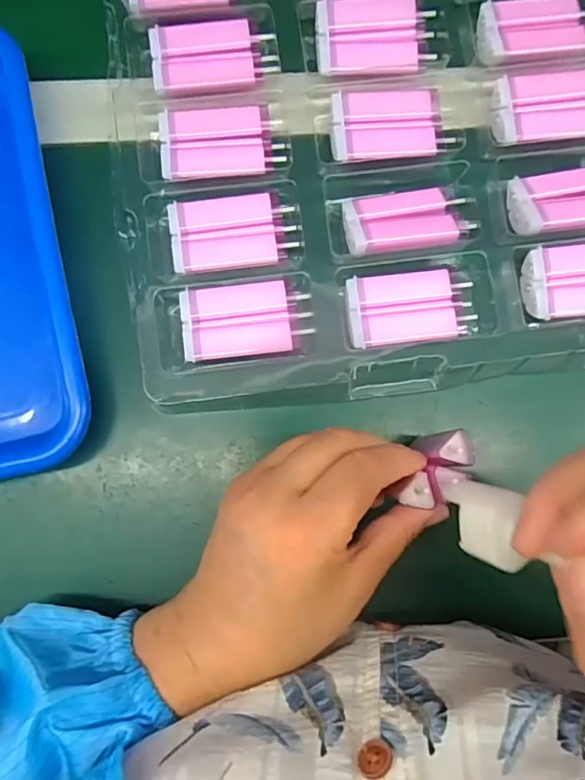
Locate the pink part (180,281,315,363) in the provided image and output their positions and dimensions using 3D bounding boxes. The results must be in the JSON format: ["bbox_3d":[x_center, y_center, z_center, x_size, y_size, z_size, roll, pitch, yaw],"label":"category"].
[{"bbox_3d":[-0.025,-0.038,0.295,0.066,0.014,0.040,-9,84,-2],"label":"pink part"}]

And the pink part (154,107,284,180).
[{"bbox_3d":[-0.041,-0.142,0.308,0.068,0.006,0.040,-9,85,-2],"label":"pink part"}]

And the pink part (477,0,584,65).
[{"bbox_3d":[0.147,-0.213,0.325,0.071,0.018,0.041,-6,84,-2],"label":"pink part"}]

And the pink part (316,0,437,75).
[{"bbox_3d":[0.049,-0.207,0.321,0.068,0.019,0.040,-4,84,-2],"label":"pink part"}]

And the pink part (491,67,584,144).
[{"bbox_3d":[0.151,-0.166,0.316,0.065,0.009,0.043,-7,84,-2],"label":"pink part"}]

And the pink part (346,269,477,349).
[{"bbox_3d":[0.064,-0.044,0.304,0.066,0.015,0.040,-5,84,-2],"label":"pink part"}]

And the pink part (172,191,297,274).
[{"bbox_3d":[-0.033,-0.088,0.303,0.068,0.008,0.040,-8,84,-2],"label":"pink part"}]

